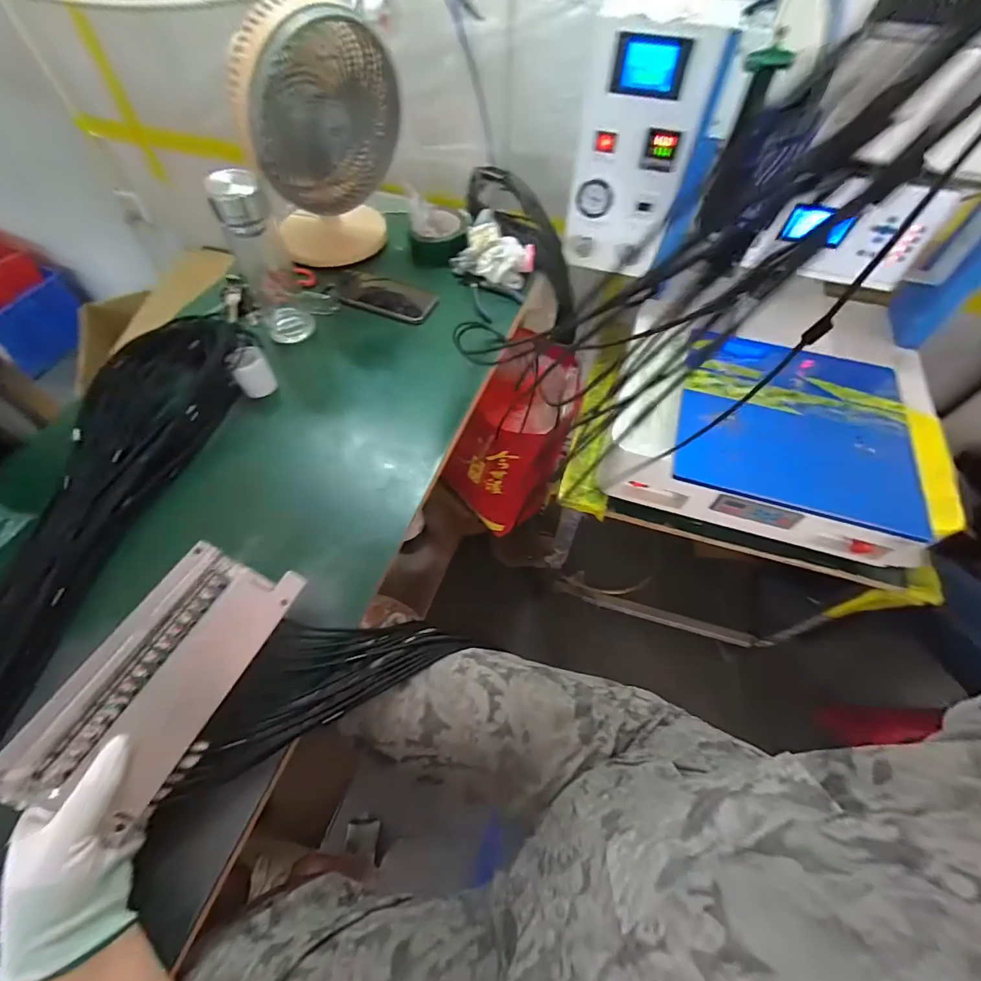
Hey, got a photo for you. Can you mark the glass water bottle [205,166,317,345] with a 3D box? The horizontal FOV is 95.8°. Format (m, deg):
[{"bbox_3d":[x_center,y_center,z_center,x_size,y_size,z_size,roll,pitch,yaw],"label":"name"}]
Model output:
[{"bbox_3d":[-0.312,-0.319,0.605,0.066,0.199,0.079,-25,60,-15],"label":"glass water bottle"}]

